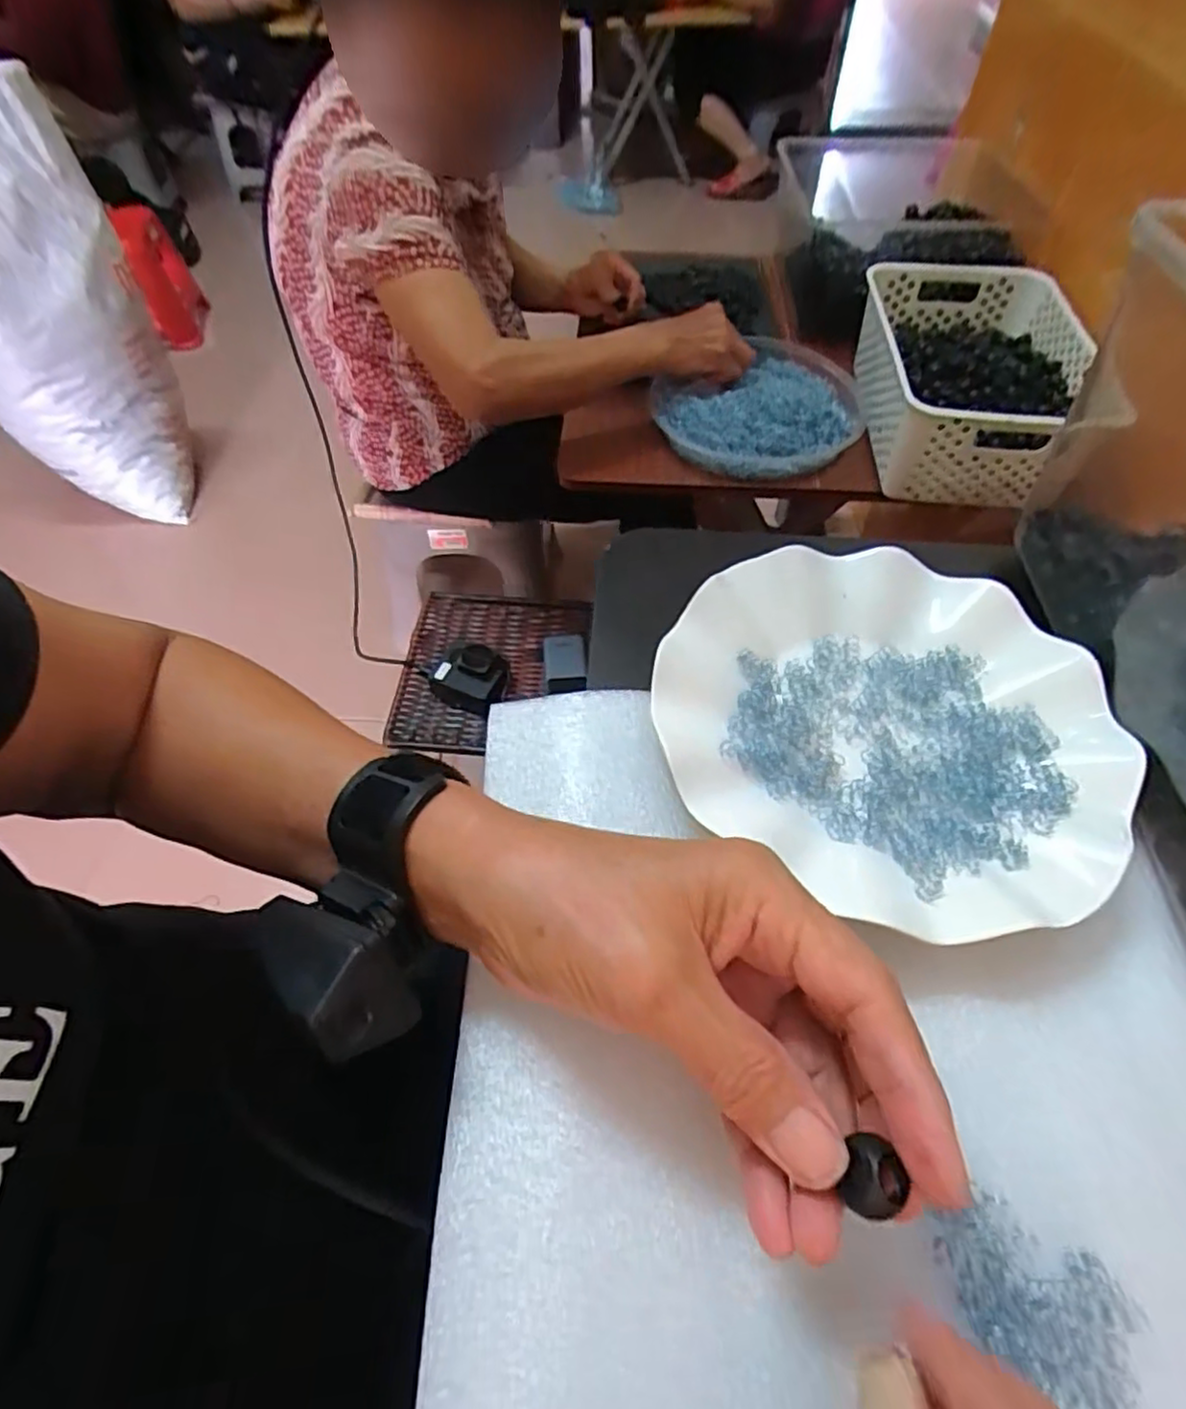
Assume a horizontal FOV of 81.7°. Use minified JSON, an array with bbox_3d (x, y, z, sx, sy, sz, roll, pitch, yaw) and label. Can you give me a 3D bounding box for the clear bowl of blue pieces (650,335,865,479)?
[{"bbox_3d":[0.185,-0.340,0.788,0.234,0.047,0.216,-2,56,3],"label":"clear bowl of blue pieces"}]

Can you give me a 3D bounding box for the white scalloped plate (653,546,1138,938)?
[{"bbox_3d":[0.120,0.004,0.287,0.177,0.027,0.172,-2,56,3],"label":"white scalloped plate"}]

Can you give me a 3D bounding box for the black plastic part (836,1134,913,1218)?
[{"bbox_3d":[0.069,0.115,0.166,0.014,0.010,0.017,15,58,14],"label":"black plastic part"}]

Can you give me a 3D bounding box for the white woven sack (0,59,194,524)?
[{"bbox_3d":[-0.972,-0.679,1.223,0.250,0.668,0.326,34,64,24],"label":"white woven sack"}]

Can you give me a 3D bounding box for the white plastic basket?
[{"bbox_3d":[0.397,-0.370,0.766,0.194,0.110,0.345,13,58,13],"label":"white plastic basket"}]

